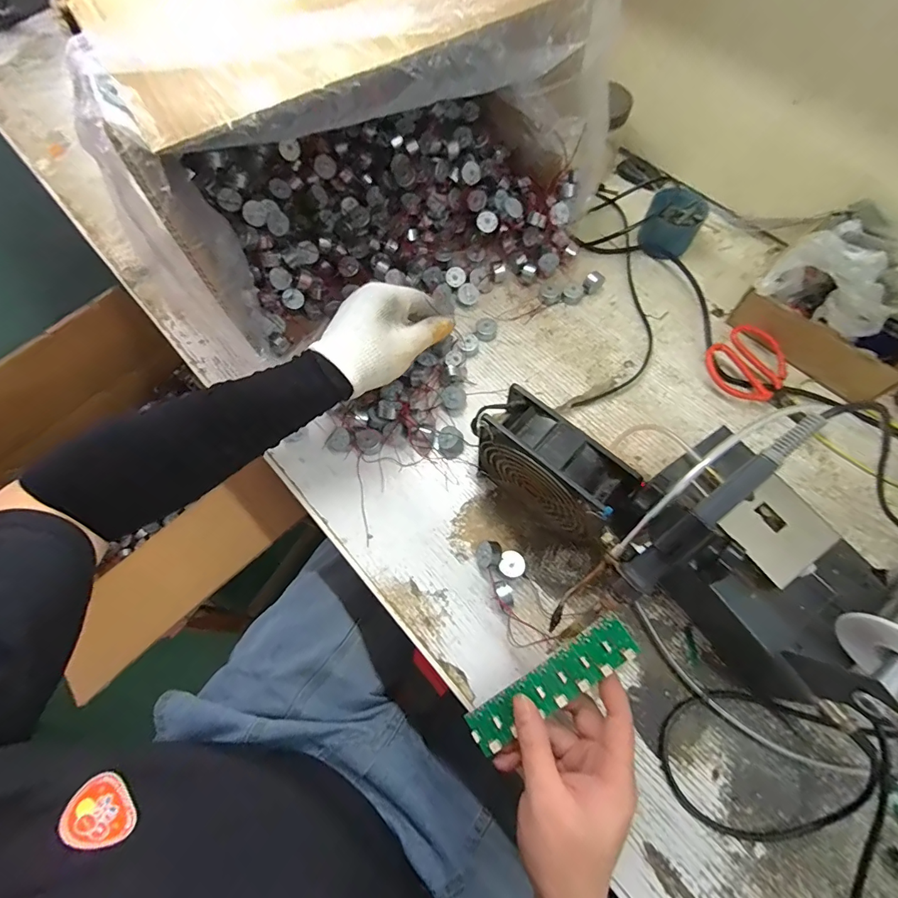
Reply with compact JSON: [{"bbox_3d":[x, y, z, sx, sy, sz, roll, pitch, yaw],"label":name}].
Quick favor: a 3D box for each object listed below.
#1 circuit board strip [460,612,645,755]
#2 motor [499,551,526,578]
[{"bbox_3d":[0.074,0.174,0.324,0.136,0.005,0.030,-37,63,3],"label":"circuit board strip"},{"bbox_3d":[0.057,0.106,0.401,0.022,0.018,0.023,-1,68,2],"label":"motor"}]

